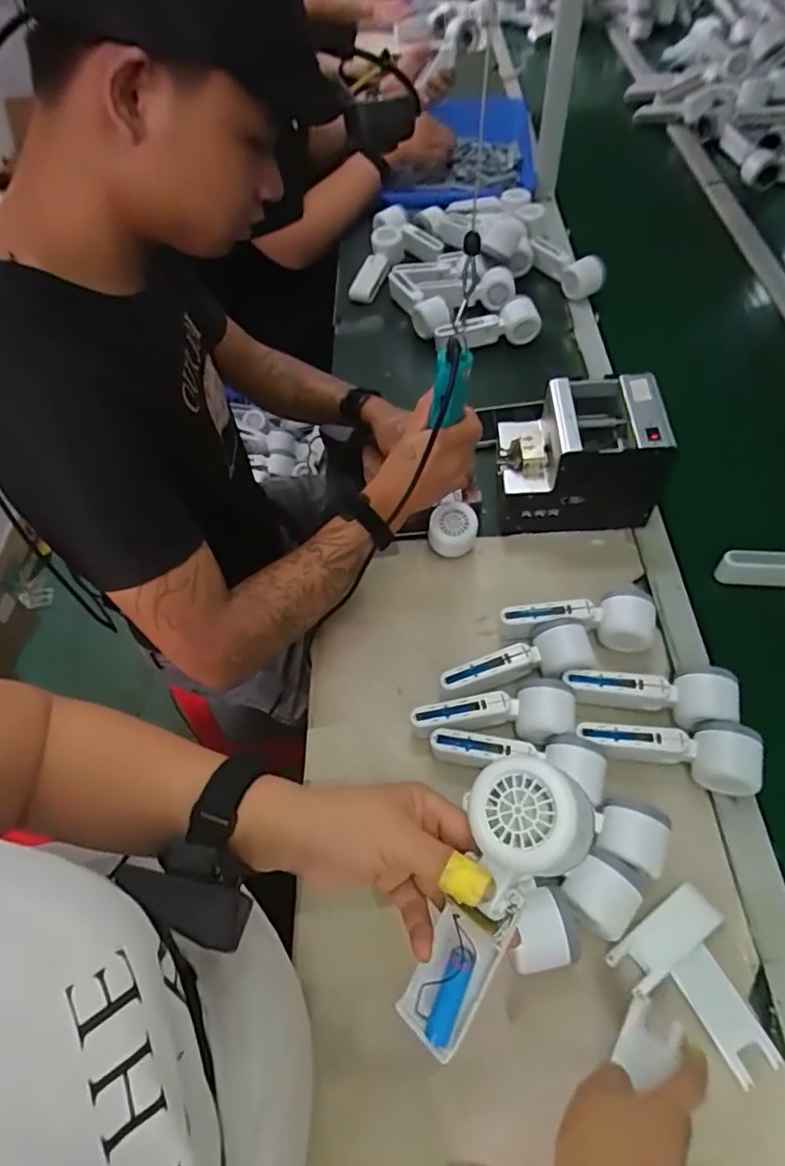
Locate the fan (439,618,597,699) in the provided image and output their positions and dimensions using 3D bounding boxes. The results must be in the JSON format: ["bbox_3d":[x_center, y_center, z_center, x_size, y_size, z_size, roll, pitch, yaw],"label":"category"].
[{"bbox_3d":[0.135,0.092,0.645,0.168,0.064,0.057,-14,58,-6],"label":"fan"}]

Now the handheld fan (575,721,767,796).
[{"bbox_3d":[0.271,0.156,0.575,0.164,0.053,0.058,16,60,12],"label":"handheld fan"}]

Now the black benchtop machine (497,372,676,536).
[{"bbox_3d":[0.228,-0.156,0.725,0.184,0.148,0.122,1,58,4],"label":"black benchtop machine"}]

